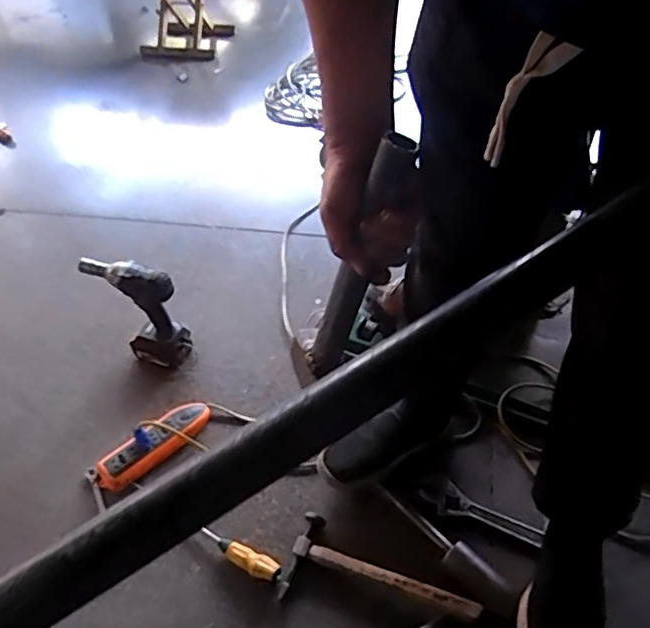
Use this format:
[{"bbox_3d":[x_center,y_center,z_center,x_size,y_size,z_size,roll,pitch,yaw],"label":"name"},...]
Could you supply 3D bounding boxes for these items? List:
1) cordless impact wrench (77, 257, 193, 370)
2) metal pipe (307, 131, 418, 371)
[{"bbox_3d":[-0.385,0.003,1.228,0.199,0.272,0.074,28,55,26],"label":"cordless impact wrench"},{"bbox_3d":[0.030,-0.046,0.571,0.031,0.269,0.036,4,45,-17],"label":"metal pipe"}]

